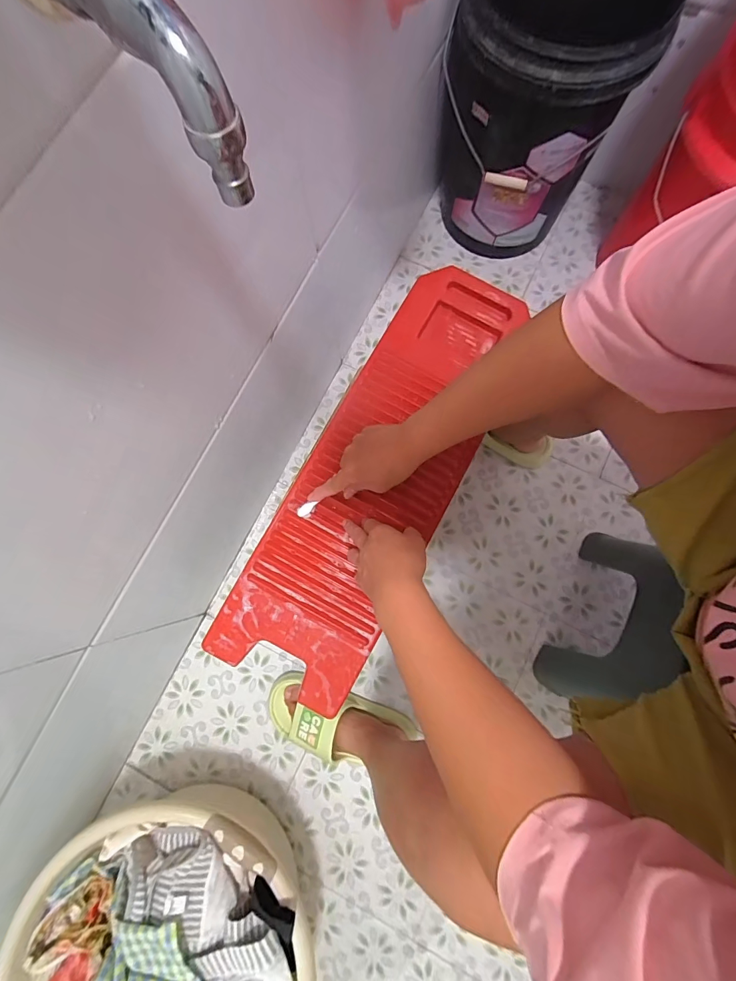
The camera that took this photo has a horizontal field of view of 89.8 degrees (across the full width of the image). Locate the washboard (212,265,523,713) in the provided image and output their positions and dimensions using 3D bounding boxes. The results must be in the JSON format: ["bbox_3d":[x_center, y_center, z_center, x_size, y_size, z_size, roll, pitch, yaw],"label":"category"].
[{"bbox_3d":[0.024,-0.037,0.514,0.198,0.031,0.636,26,81,5],"label":"washboard"}]

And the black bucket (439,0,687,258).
[{"bbox_3d":[0.308,-0.730,0.726,0.319,0.390,0.353,19,80,4],"label":"black bucket"}]

